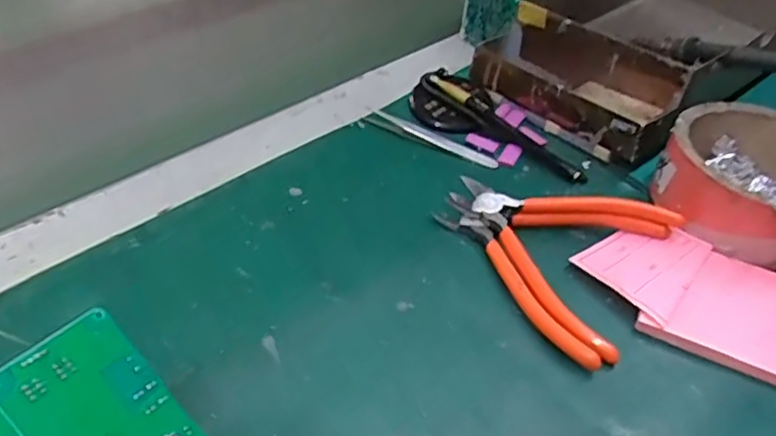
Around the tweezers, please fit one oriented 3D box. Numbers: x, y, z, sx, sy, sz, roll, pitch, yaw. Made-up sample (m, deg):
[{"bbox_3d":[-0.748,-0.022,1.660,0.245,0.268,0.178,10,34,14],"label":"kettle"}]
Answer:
[{"bbox_3d":[0.036,-0.063,0.509,0.107,0.008,0.018,23,46,17],"label":"tweezers"}]

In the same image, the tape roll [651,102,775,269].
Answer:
[{"bbox_3d":[0.261,-0.031,0.456,0.119,0.060,0.127,3,43,-3],"label":"tape roll"}]

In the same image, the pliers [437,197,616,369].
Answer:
[{"bbox_3d":[0.081,0.034,0.406,0.027,0.016,0.148,-20,49,-25],"label":"pliers"}]

